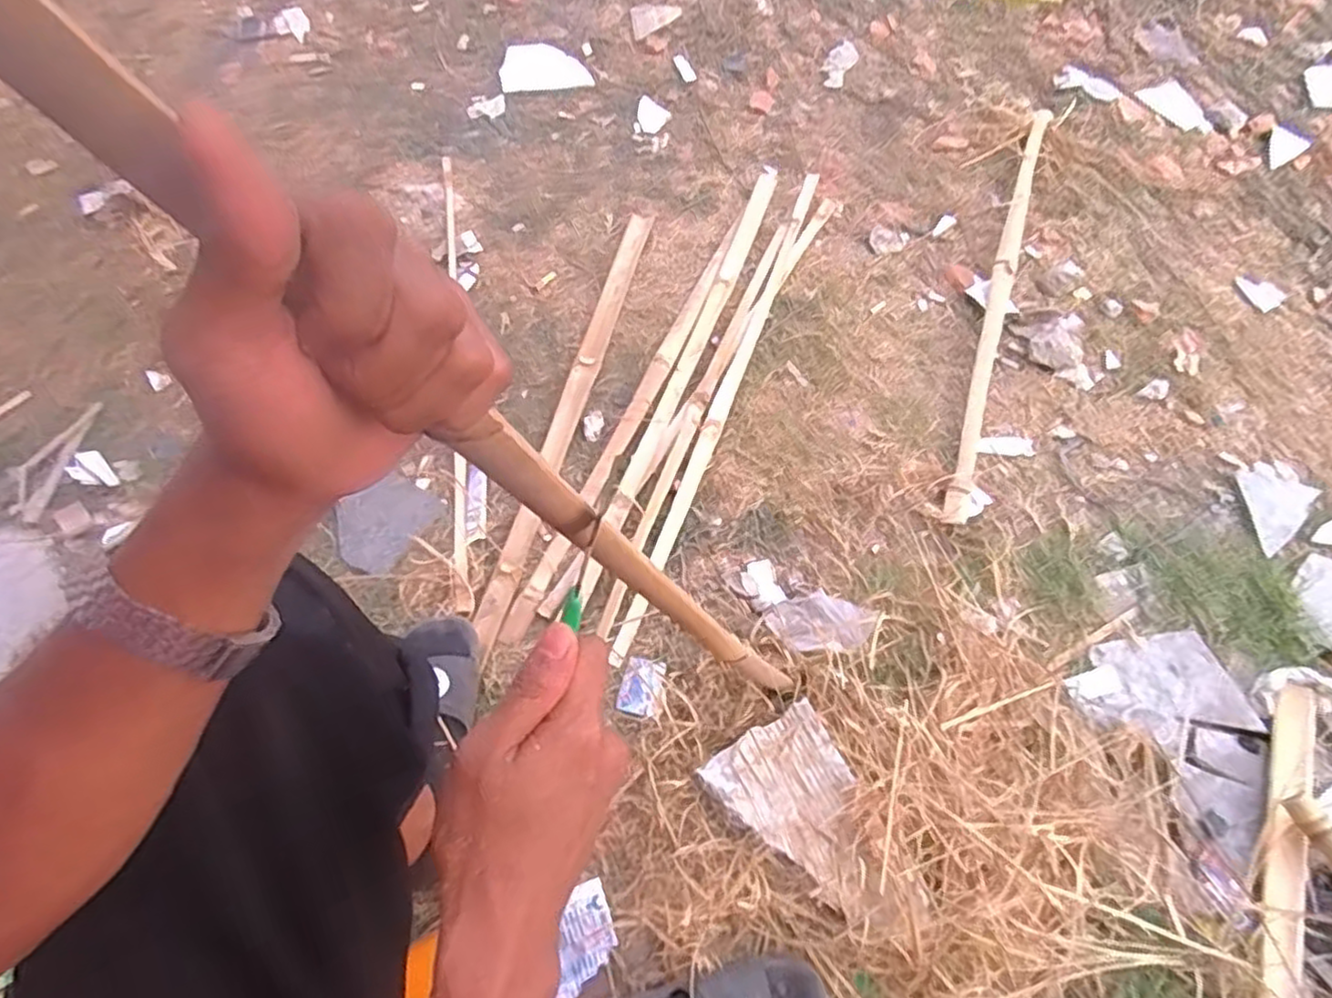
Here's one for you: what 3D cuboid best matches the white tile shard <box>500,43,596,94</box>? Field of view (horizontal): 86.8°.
[{"bbox_3d":[-0.224,-0.812,1.313,0.171,0.017,0.126,-3,68,9],"label":"white tile shard"}]

